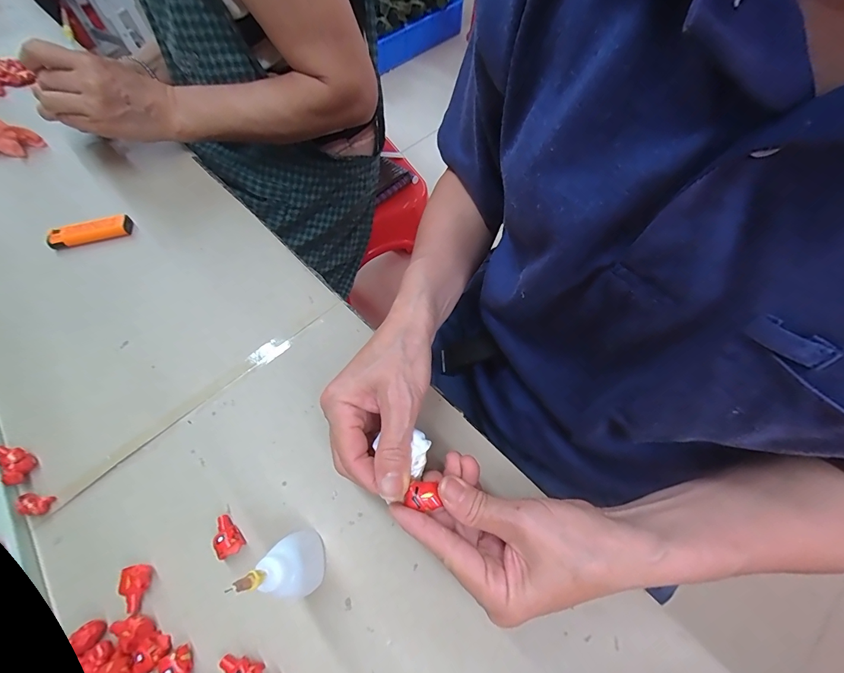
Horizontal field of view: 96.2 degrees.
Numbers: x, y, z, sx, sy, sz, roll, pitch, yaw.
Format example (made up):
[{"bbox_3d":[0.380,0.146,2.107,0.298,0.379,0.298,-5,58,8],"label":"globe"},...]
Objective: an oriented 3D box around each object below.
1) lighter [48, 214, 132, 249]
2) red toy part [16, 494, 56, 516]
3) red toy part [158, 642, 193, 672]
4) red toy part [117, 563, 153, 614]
[{"bbox_3d":[-0.361,-0.113,0.410,0.080,0.021,0.016,-19,61,-8],"label":"lighter"},{"bbox_3d":[-0.284,0.122,0.275,0.019,0.012,0.014,4,60,5],"label":"red toy part"},{"bbox_3d":[-0.145,0.200,0.225,0.014,0.013,0.027,-21,61,-9],"label":"red toy part"},{"bbox_3d":[-0.188,0.165,0.248,0.019,0.014,0.026,1,60,3],"label":"red toy part"}]

